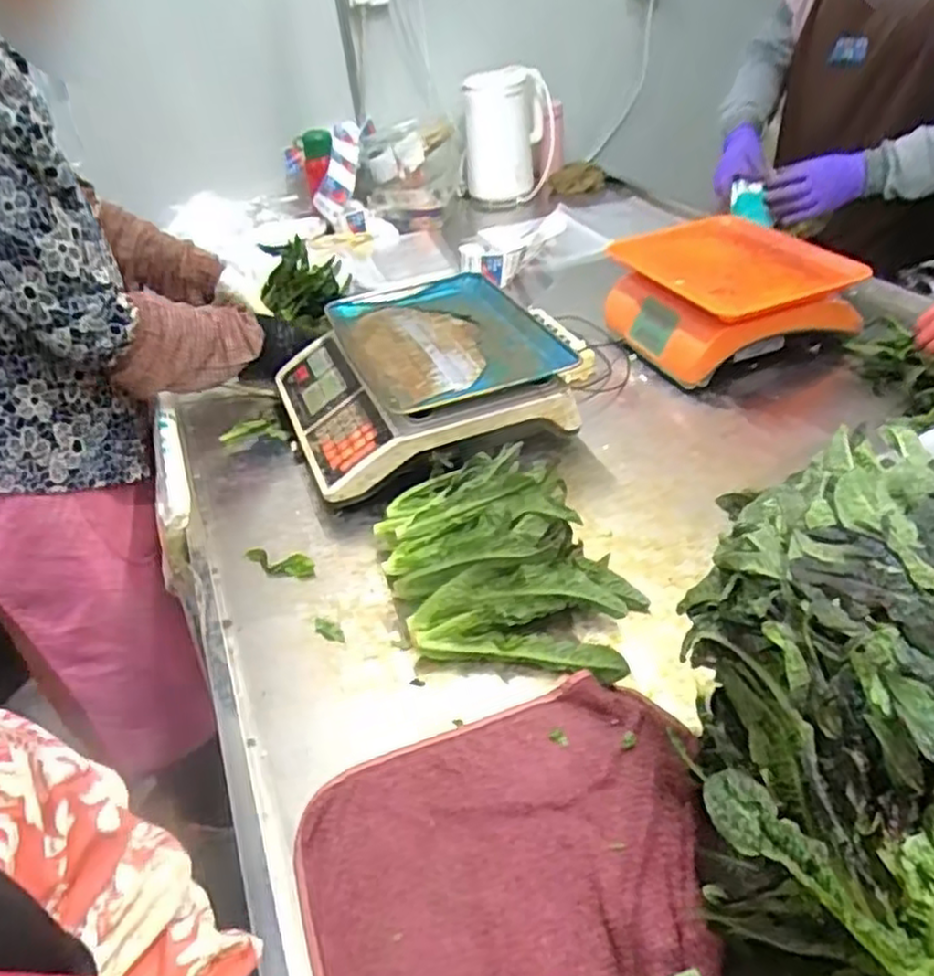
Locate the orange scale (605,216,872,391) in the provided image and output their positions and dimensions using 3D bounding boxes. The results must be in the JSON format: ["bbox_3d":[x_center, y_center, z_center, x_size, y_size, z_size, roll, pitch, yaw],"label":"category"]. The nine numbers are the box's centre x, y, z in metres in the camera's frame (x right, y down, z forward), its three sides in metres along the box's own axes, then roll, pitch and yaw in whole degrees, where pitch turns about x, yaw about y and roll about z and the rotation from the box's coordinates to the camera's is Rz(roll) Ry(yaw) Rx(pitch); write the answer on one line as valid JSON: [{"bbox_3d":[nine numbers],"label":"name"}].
[{"bbox_3d":[0.354,-0.263,1.029,0.252,0.137,0.309,-23,40,-20],"label":"orange scale"}]

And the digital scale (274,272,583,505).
[{"bbox_3d":[-0.070,-0.153,0.942,0.320,0.095,0.334,-16,40,-13],"label":"digital scale"}]

